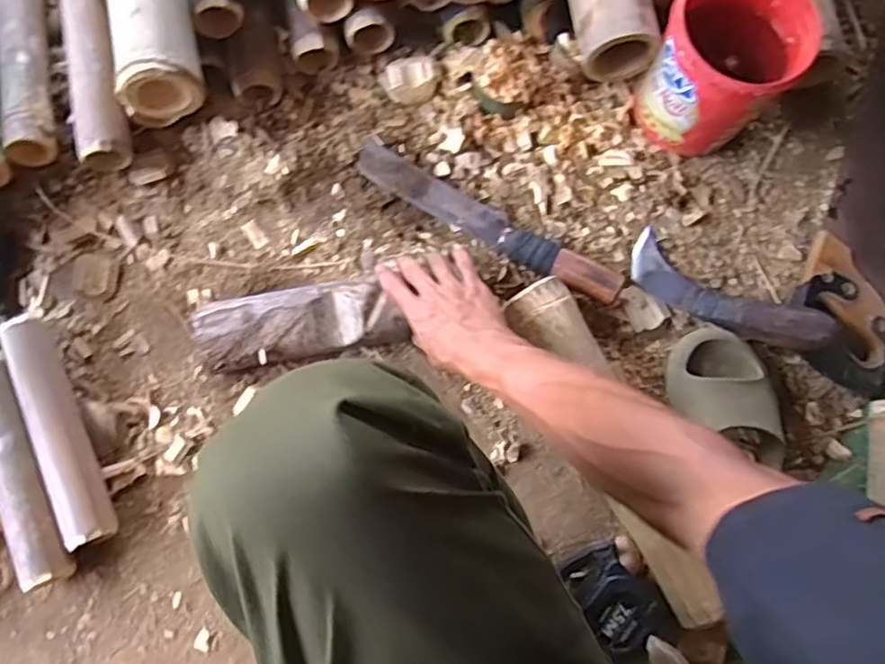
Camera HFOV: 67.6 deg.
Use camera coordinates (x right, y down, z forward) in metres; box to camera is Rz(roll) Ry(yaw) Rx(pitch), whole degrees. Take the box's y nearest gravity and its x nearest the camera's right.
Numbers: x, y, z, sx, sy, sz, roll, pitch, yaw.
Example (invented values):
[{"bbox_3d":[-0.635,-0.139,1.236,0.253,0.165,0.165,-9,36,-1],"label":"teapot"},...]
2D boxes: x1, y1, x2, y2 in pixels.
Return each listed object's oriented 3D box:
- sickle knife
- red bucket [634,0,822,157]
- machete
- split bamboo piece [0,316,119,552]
[{"bbox_3d":[0.304,-0.039,0.712,0.223,0.025,0.064,29,77,26],"label":"sickle knife"},{"bbox_3d":[0.303,-0.290,0.726,0.142,0.151,0.139,0,77,-1],"label":"red bucket"},{"bbox_3d":[0.049,-0.125,0.739,0.325,0.035,0.049,28,78,5],"label":"machete"},{"bbox_3d":[-0.389,0.097,0.673,0.048,0.042,0.240,-25,79,-7],"label":"split bamboo piece"}]

